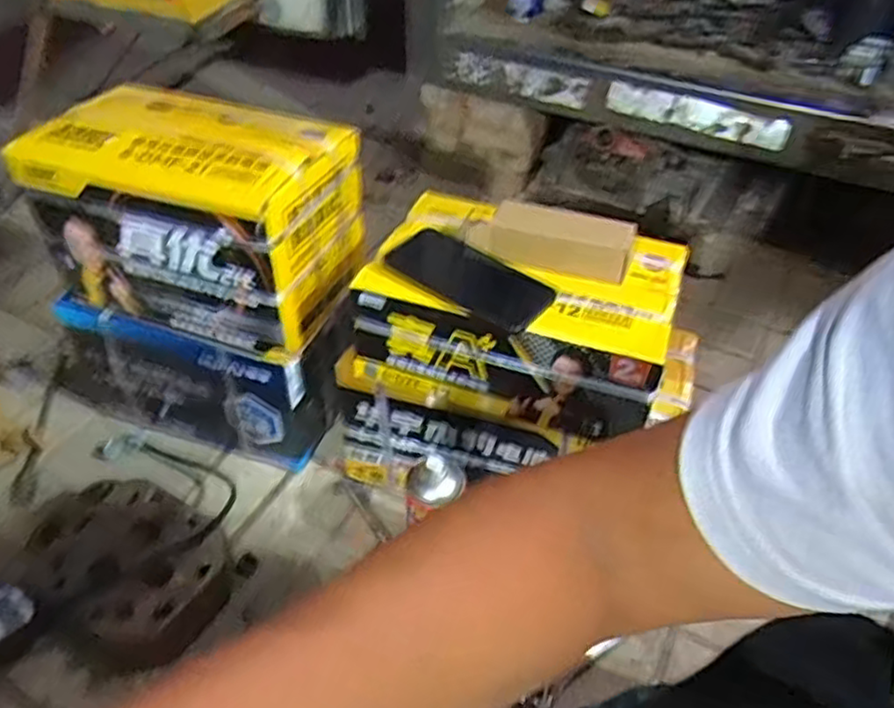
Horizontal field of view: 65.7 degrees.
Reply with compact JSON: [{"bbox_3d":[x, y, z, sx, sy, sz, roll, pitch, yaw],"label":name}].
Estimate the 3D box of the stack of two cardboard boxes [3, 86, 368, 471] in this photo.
[{"bbox_3d":[-0.311,-0.097,0.863,0.368,0.387,0.194,15,44,15],"label":"stack of two cardboard boxes"}]

